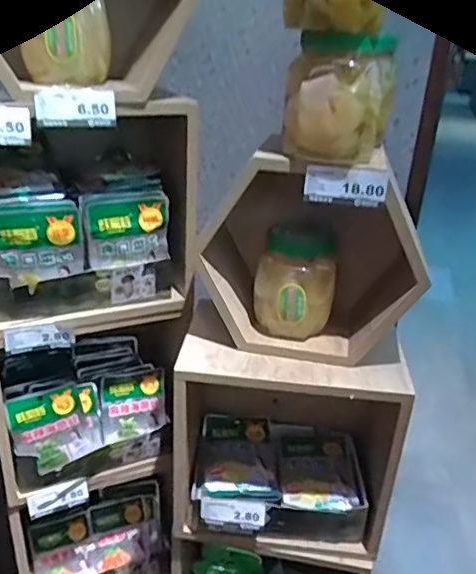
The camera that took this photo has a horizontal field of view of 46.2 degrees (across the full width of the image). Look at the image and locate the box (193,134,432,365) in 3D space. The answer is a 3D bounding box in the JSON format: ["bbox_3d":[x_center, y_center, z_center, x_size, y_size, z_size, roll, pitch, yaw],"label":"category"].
[{"bbox_3d":[0.095,-0.045,0.707,0.263,0.249,0.120,11,27,16],"label":"box"}]

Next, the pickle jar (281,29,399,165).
[{"bbox_3d":[0.112,-0.212,0.614,0.102,0.123,0.108,11,27,17],"label":"pickle jar"}]

